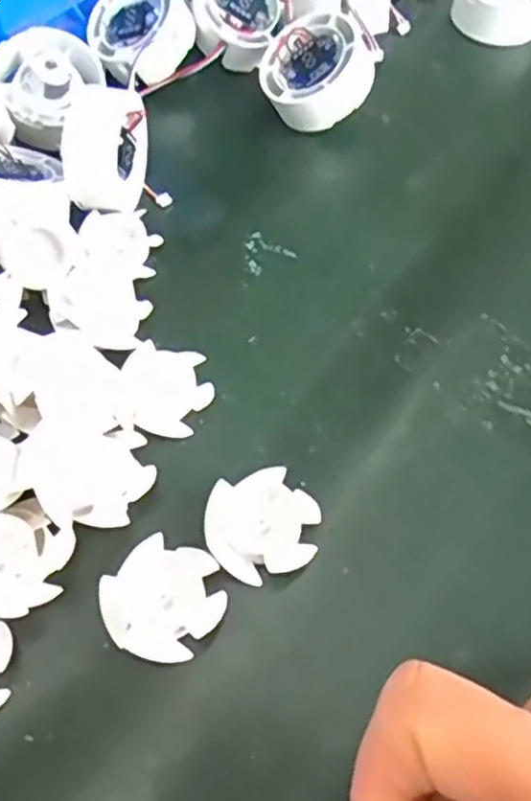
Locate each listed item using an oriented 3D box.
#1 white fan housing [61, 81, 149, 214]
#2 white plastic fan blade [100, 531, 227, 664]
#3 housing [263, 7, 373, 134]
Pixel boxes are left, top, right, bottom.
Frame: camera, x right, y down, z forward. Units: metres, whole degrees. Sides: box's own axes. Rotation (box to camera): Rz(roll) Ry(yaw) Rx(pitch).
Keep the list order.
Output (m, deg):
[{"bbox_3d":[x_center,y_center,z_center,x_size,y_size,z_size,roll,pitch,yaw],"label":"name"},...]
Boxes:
[{"bbox_3d":[-0.073,-0.114,0.336,0.024,0.053,0.048,14,60,7],"label":"white fan housing"},{"bbox_3d":[-0.035,0.068,0.252,0.037,0.009,0.040,0,59,-1],"label":"white plastic fan blade"},{"bbox_3d":[0.027,-0.170,0.381,0.053,0.028,0.057,-7,74,25],"label":"housing"}]

